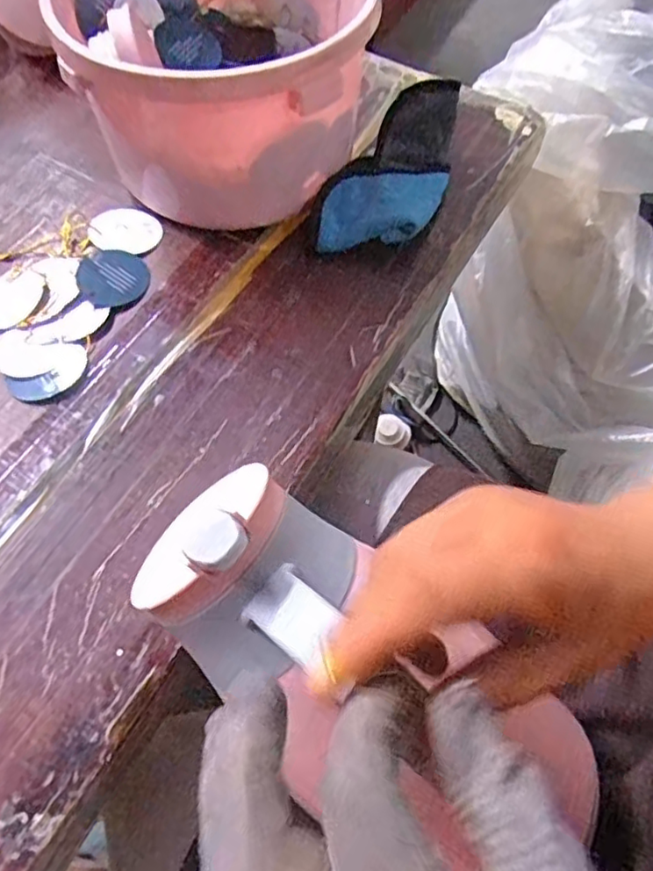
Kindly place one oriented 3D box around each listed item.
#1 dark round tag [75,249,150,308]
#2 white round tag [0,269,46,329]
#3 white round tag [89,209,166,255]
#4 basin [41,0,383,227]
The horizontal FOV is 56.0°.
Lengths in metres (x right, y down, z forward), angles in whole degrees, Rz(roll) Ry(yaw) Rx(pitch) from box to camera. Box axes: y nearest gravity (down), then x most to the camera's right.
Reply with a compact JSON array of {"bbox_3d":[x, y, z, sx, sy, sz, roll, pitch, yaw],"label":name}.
[{"bbox_3d":[-0.156,-0.116,0.448,0.049,0.004,0.052,4,60,-8],"label":"dark round tag"},{"bbox_3d":[-0.223,-0.099,0.437,0.048,0.005,0.047,-3,68,8],"label":"white round tag"},{"bbox_3d":[-0.154,-0.159,0.471,0.050,0.006,0.041,17,63,9],"label":"white round tag"},{"bbox_3d":[-0.075,-0.269,0.461,0.205,0.134,0.206,0,62,0],"label":"basin"}]

